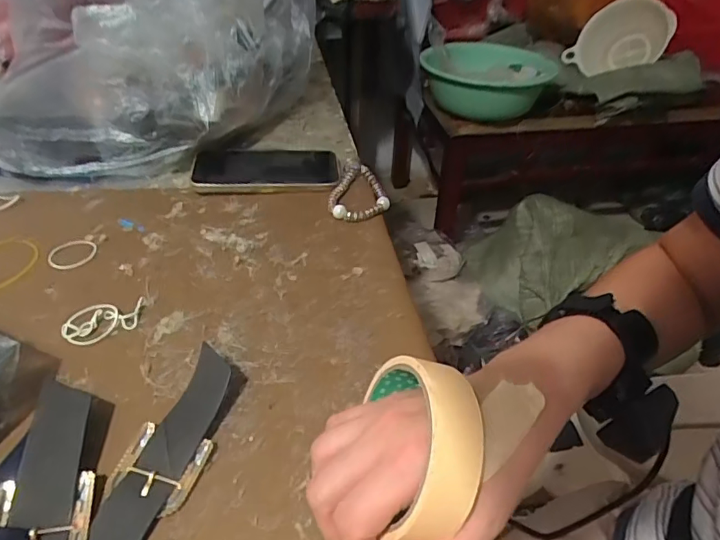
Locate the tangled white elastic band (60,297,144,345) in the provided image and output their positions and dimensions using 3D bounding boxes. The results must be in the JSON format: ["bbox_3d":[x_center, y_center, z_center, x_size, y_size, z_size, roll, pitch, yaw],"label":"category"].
[{"bbox_3d":[-0.196,0.037,0.387,0.053,0.008,0.040,-5,40,-9],"label":"tangled white elastic band"}]

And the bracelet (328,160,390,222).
[{"bbox_3d":[0.003,-0.083,0.533,0.059,0.017,0.095,10,40,9],"label":"bracelet"}]

